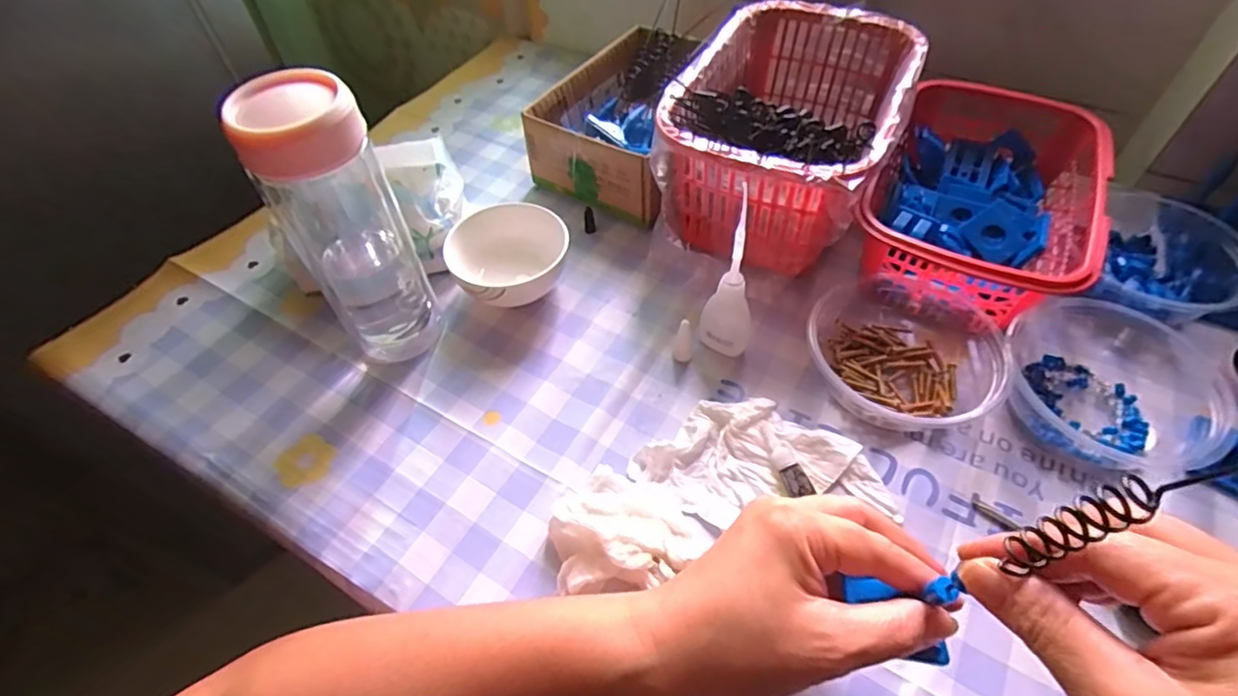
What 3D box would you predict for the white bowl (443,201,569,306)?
[{"bbox_3d":[-0.081,-0.062,0.442,0.086,0.052,0.081,-2,53,2],"label":"white bowl"}]

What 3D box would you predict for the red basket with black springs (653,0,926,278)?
[{"bbox_3d":[0.134,-0.167,0.471,0.154,0.111,0.227,17,56,16],"label":"red basket with black springs"}]

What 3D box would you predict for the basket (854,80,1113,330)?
[{"bbox_3d":[0.268,-0.110,0.442,0.136,0.068,0.206,23,58,19],"label":"basket"}]

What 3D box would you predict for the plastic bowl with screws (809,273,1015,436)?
[{"bbox_3d":[0.185,0.001,0.387,0.127,0.037,0.114,29,60,23],"label":"plastic bowl with screws"}]

